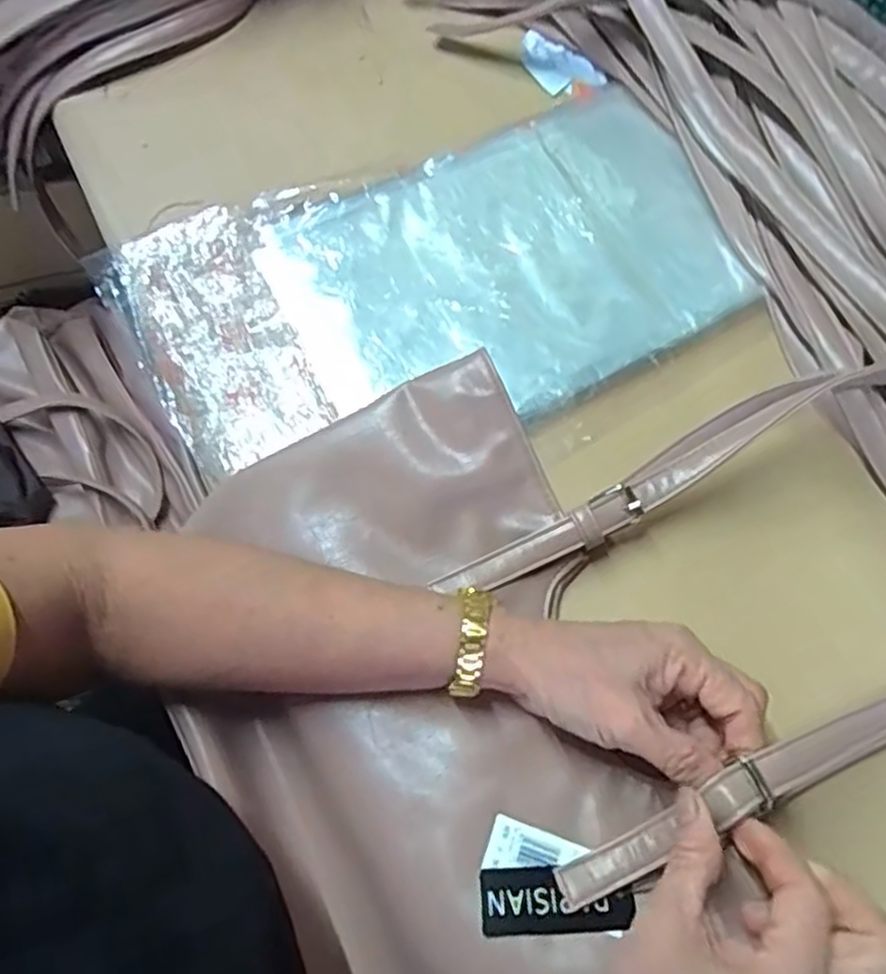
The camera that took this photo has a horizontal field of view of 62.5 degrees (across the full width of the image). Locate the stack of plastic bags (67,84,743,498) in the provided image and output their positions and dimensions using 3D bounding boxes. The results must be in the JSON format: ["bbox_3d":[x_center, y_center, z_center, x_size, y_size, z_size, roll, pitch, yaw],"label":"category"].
[{"bbox_3d":[-0.002,-0.139,0.494,0.404,0.018,0.216,-22,70,-9],"label":"stack of plastic bags"}]

